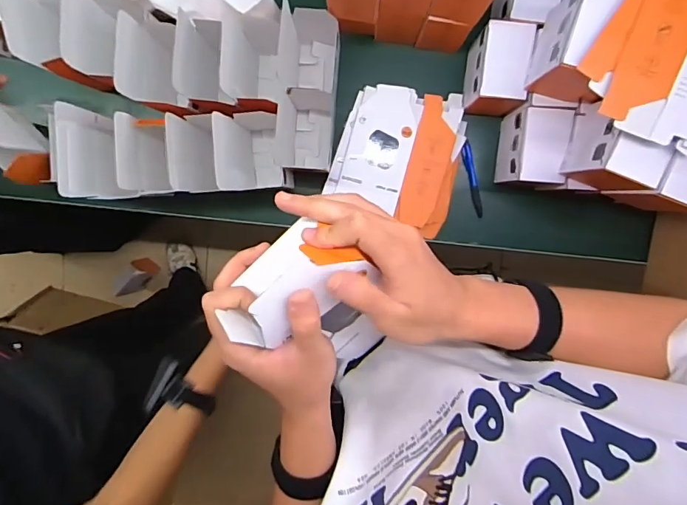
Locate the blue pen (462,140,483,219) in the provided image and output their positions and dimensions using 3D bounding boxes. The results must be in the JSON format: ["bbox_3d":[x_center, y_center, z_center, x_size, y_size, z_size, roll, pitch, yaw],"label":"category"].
[{"bbox_3d":[0.205,-0.115,0.691,0.015,0.010,0.119,-15,96,4],"label":"blue pen"}]

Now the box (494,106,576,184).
[{"bbox_3d":[0.274,-0.151,0.637,0.071,0.104,0.100,2,97,3],"label":"box"}]

